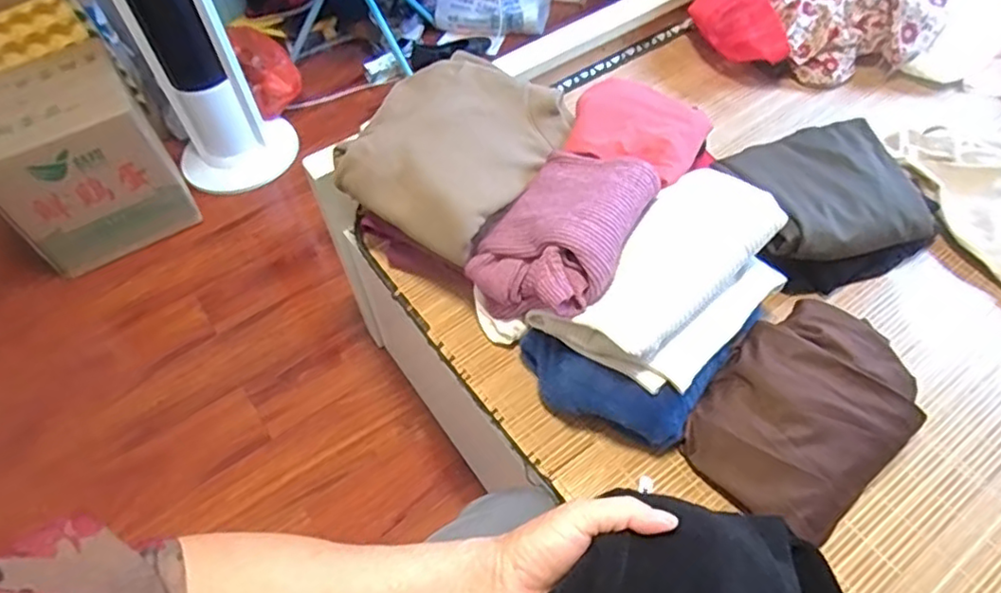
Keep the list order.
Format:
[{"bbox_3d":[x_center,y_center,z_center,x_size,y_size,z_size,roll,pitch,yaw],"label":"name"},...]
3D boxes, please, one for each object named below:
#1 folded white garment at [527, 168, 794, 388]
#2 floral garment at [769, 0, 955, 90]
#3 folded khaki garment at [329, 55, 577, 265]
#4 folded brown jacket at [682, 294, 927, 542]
[{"bbox_3d":[0.190,-0.029,0.725,0.256,0.098,0.185,-40,61,-22],"label":"folded white garment"},{"bbox_3d":[0.590,-0.483,1.089,0.290,0.120,0.267,-2,54,3],"label":"floral garment"},{"bbox_3d":[-0.067,-0.207,0.844,0.242,0.080,0.262,27,60,21],"label":"folded khaki garment"},{"bbox_3d":[0.328,0.123,0.691,0.237,0.079,0.182,-39,61,-22],"label":"folded brown jacket"}]

